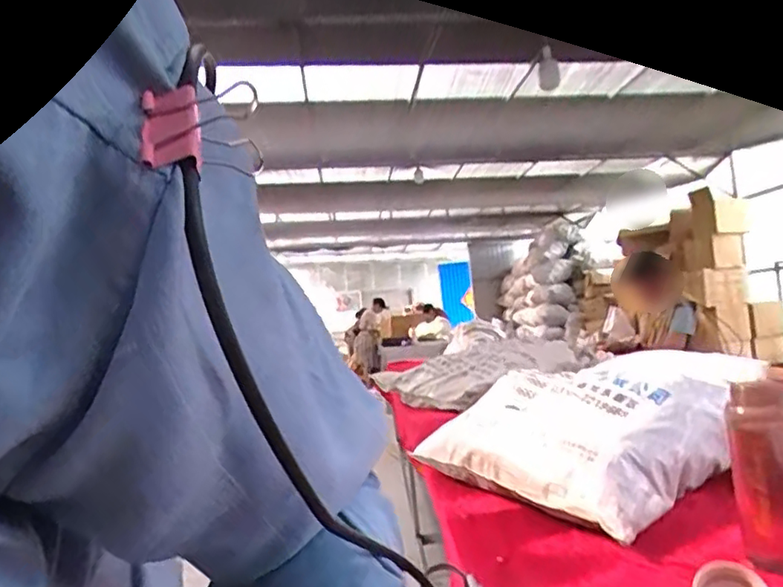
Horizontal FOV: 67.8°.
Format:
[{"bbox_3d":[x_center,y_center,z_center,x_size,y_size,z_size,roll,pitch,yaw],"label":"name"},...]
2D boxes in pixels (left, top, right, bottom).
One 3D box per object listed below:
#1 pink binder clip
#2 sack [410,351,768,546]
[{"bbox_3d":[-0.050,-0.044,0.154,0.032,0.025,0.008,-5,-3,-34],"label":"pink binder clip"},{"bbox_3d":[0.356,0.266,1.085,0.378,0.212,0.455,-3,-4,-27],"label":"sack"}]

